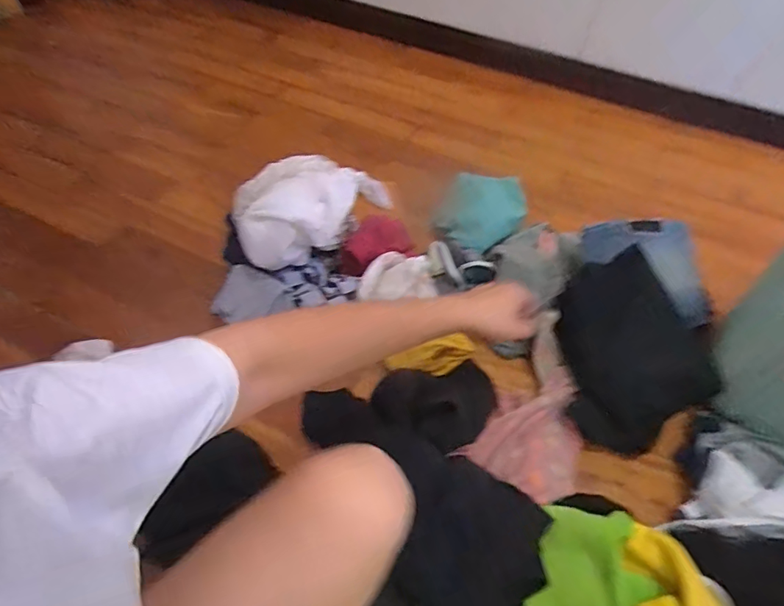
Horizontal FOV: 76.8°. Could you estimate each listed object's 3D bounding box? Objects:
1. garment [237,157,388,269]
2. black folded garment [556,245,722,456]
[{"bbox_3d":[-0.144,-0.198,0.988,0.338,0.131,0.146,-24,58,-19],"label":"garment"},{"bbox_3d":[0.421,0.092,0.919,0.251,0.060,0.331,-27,77,11],"label":"black folded garment"}]

